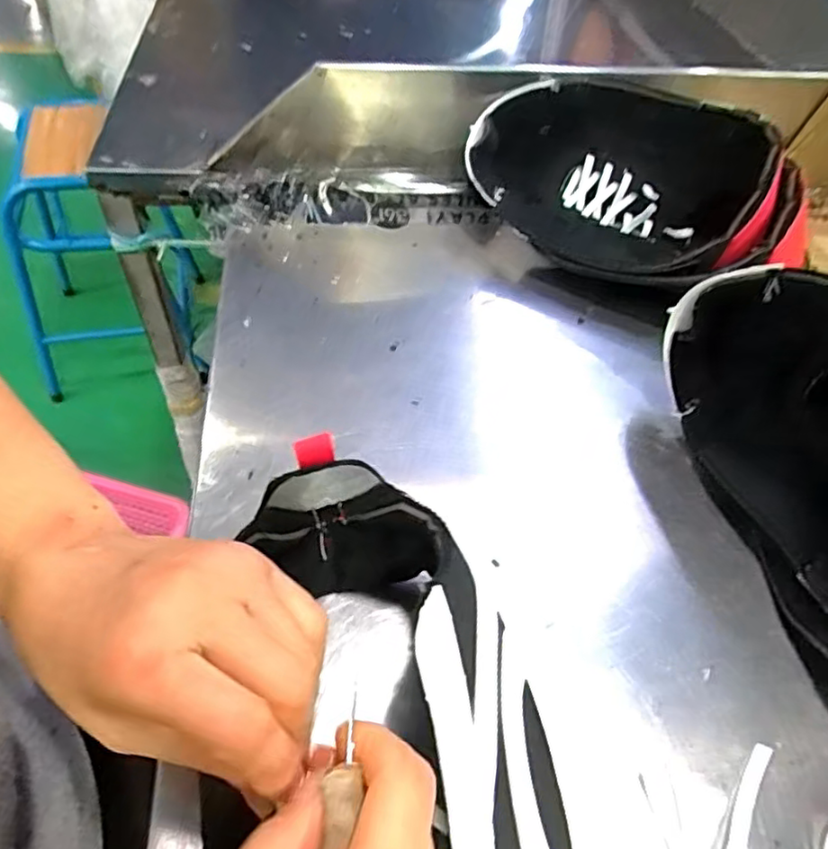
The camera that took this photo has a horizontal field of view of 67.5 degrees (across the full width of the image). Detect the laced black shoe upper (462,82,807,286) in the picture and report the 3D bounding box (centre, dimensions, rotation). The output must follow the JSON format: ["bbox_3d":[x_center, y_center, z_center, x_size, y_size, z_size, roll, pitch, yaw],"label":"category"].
[{"bbox_3d":[0.164,-0.185,0.497,0.248,0.107,0.128,32,55,21],"label":"laced black shoe upper"}]

